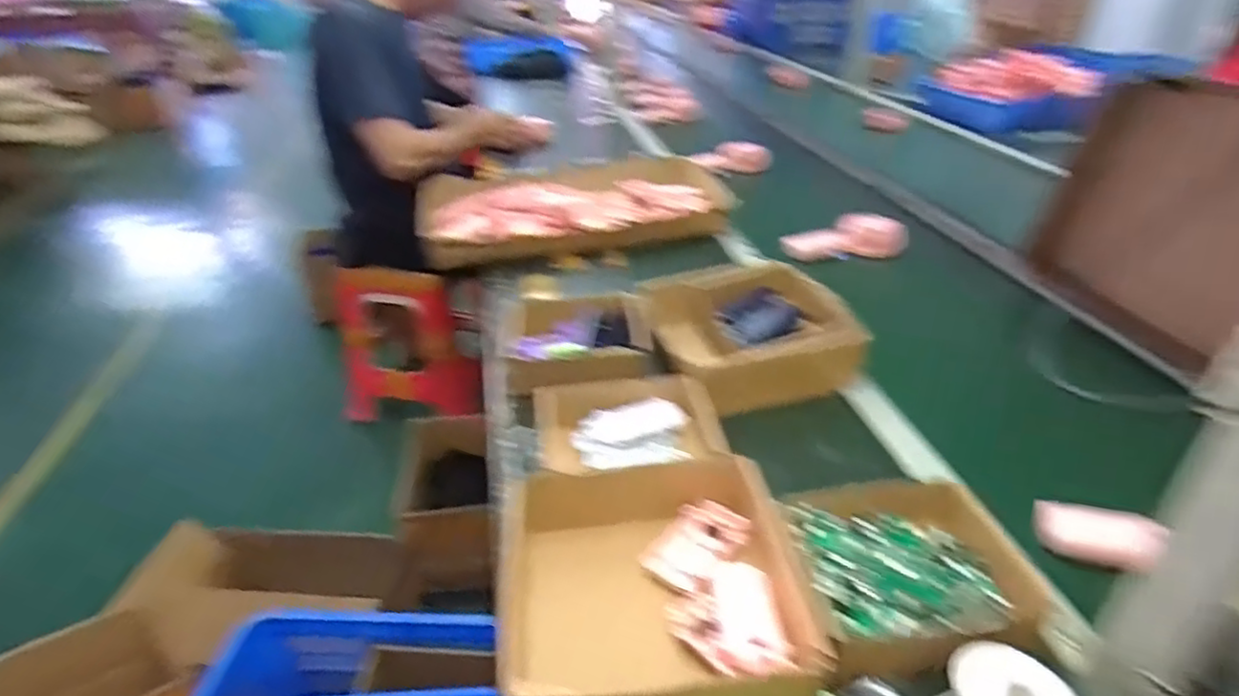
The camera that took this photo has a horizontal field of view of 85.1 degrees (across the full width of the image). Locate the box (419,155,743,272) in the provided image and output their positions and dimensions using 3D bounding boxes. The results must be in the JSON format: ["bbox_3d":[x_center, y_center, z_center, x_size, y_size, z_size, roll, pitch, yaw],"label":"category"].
[{"bbox_3d":[-0.070,-0.249,1.205,0.543,0.101,0.221,-7,33,-8],"label":"box"}]

